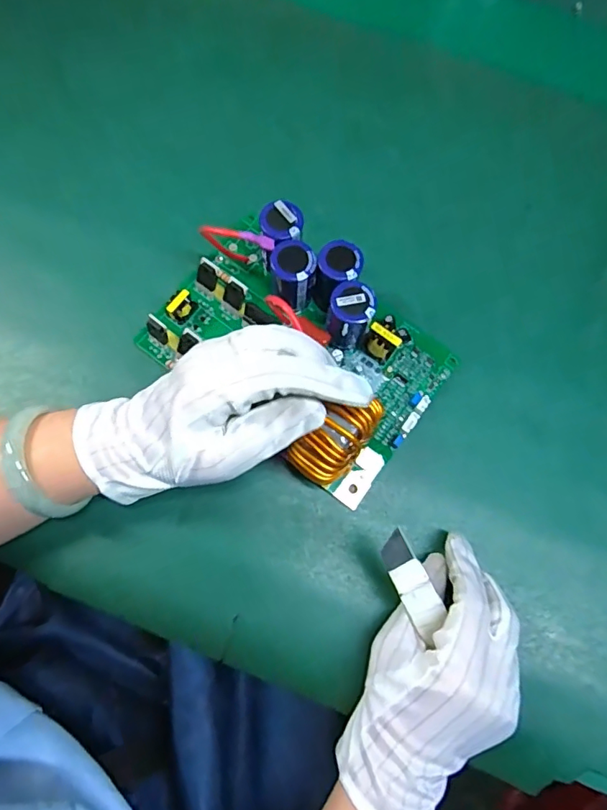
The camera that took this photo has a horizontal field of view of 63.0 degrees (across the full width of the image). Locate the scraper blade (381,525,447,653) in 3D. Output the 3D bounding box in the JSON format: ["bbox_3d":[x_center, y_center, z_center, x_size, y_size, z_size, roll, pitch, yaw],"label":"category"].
[{"bbox_3d":[0.063,0.104,0.287,0.019,0.005,0.065,-26,97,-8],"label":"scraper blade"}]

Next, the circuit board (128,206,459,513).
[{"bbox_3d":[-0.001,-0.043,0.332,0.188,0.065,0.130,36,78,7],"label":"circuit board"}]

